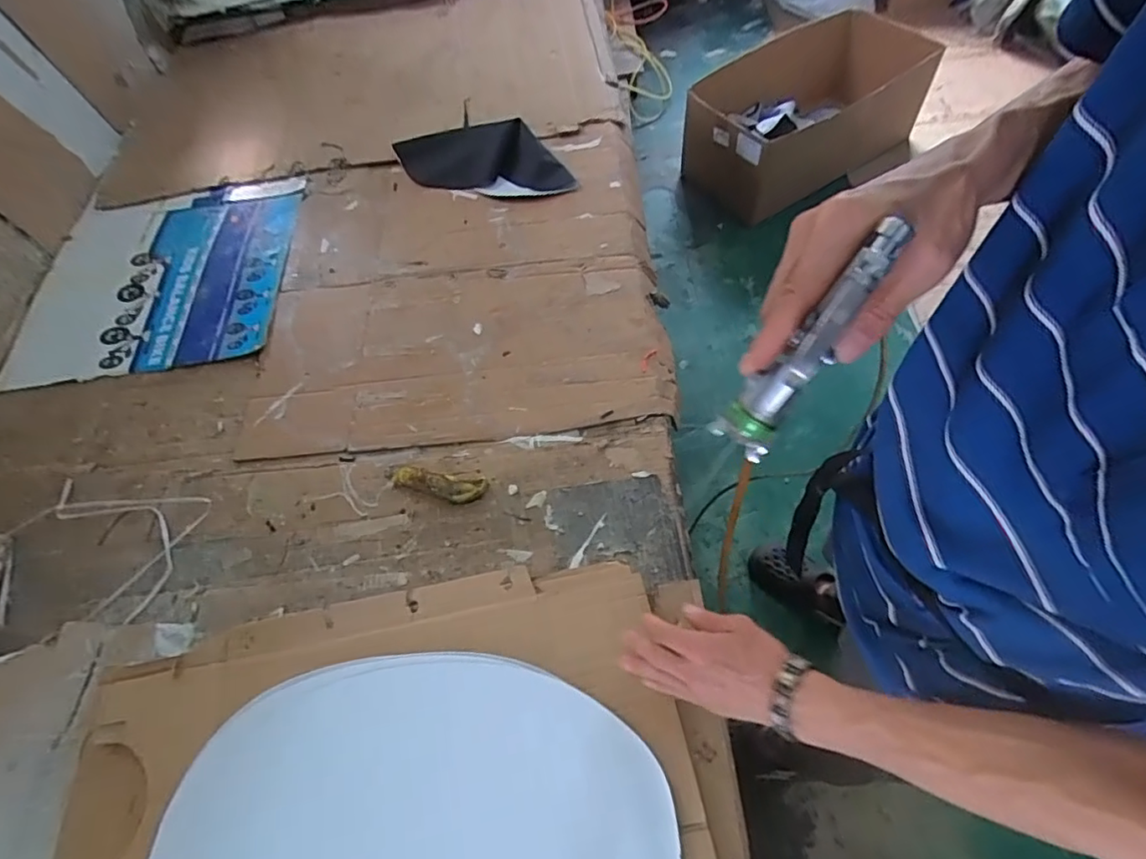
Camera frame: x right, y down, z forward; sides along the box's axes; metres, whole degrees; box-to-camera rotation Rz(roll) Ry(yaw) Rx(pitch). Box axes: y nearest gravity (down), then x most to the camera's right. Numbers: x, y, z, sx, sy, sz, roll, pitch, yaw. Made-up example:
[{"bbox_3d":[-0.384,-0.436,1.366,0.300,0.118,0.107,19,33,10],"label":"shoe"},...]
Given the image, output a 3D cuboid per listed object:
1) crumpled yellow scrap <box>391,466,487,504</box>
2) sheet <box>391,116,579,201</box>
[{"bbox_3d":[-0.191,0.076,0.774,0.137,0.020,0.043,8,58,10],"label":"crumpled yellow scrap"},{"bbox_3d":[-0.184,-0.551,1.130,0.390,0.036,0.169,11,79,9],"label":"sheet"}]

